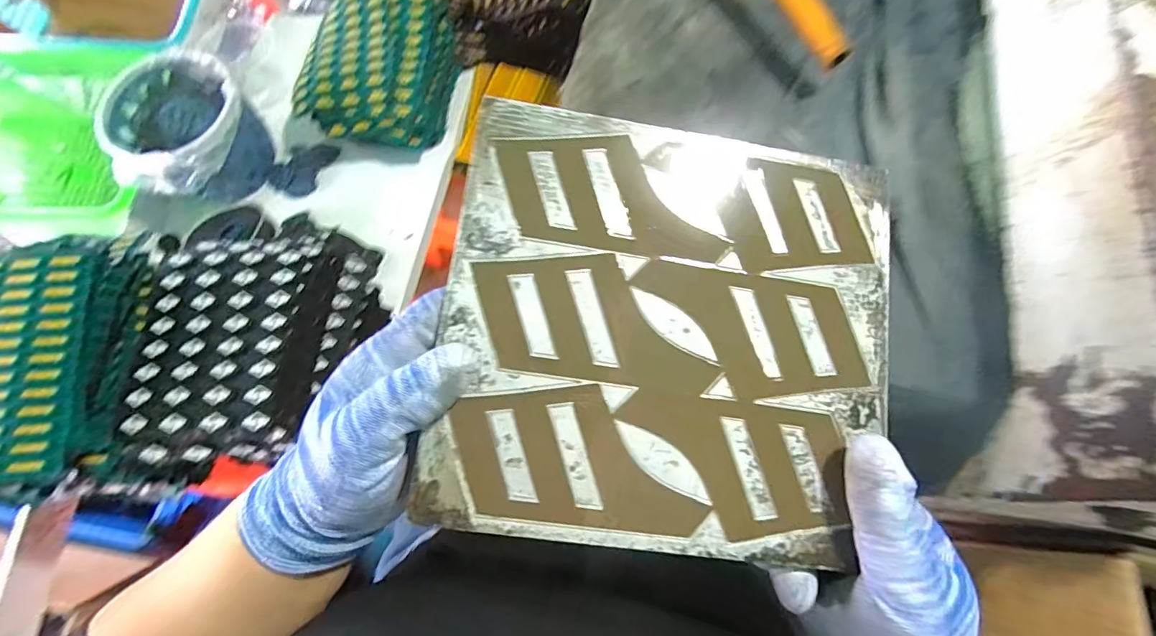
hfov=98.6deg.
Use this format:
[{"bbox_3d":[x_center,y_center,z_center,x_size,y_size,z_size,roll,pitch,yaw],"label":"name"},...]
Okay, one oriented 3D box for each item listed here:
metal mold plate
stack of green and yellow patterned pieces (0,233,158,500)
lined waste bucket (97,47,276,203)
[{"bbox_3d":[0.042,0.004,0.226,0.197,0.004,0.190,9,80,-5],"label":"metal mold plate"},{"bbox_3d":[-0.499,0.035,0.437,0.171,0.055,0.228,-9,70,-1],"label":"stack of green and yellow patterned pieces"},{"bbox_3d":[-0.510,-0.237,0.664,0.171,0.130,0.167,-1,70,2],"label":"lined waste bucket"}]

